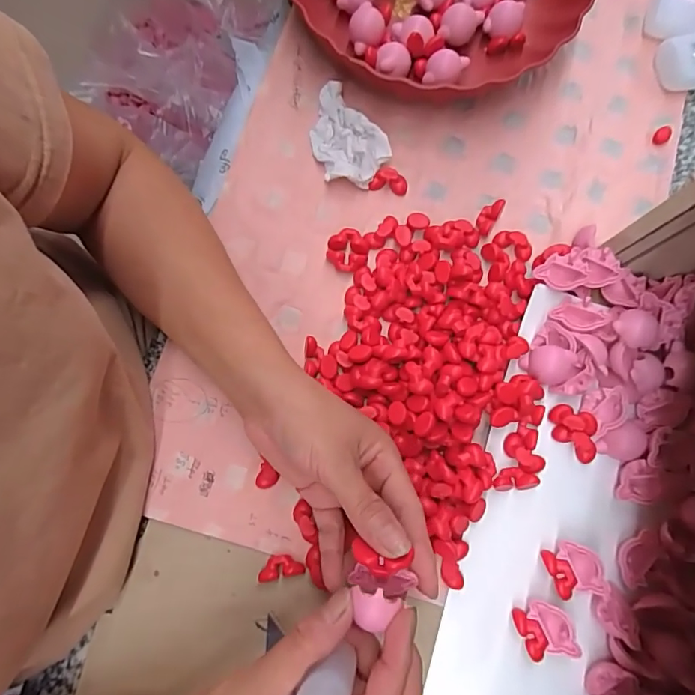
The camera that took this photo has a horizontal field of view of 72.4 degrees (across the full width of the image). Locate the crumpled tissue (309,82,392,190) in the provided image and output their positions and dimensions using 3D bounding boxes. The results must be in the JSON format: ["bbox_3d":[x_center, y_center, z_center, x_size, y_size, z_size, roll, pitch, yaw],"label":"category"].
[{"bbox_3d":[-0.003,-0.168,0.378,0.051,0.023,0.085,-23,81,-5],"label":"crumpled tissue"}]

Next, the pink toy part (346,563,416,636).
[{"bbox_3d":[0.018,0.131,0.248,0.032,0.021,0.026,3,80,0],"label":"pink toy part"}]

